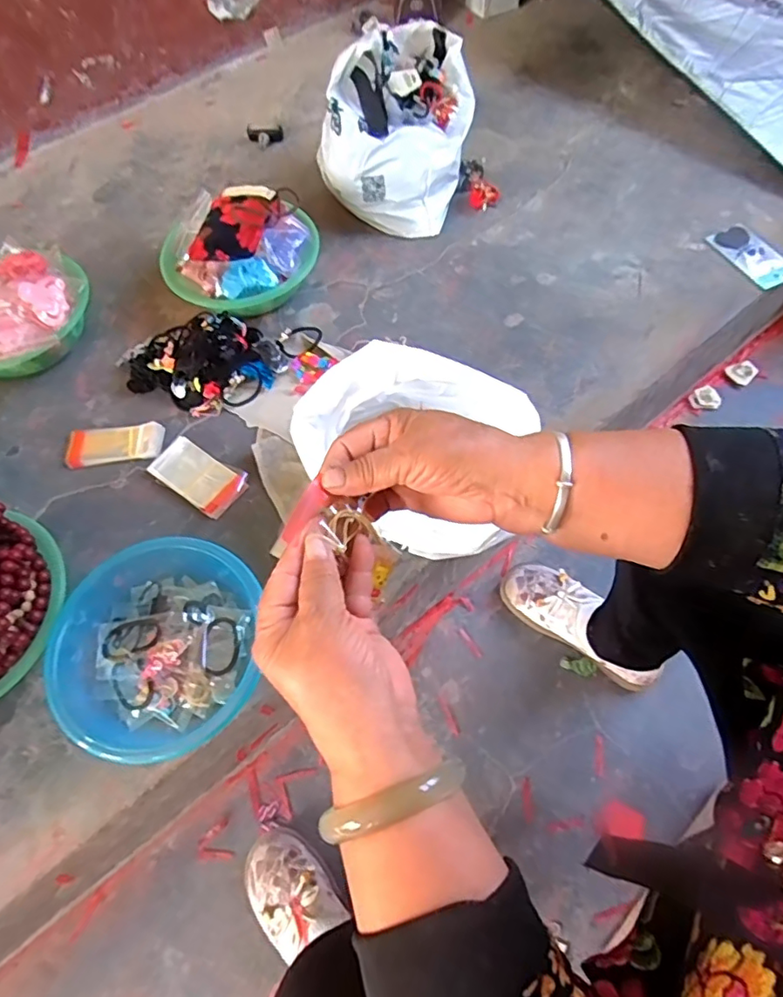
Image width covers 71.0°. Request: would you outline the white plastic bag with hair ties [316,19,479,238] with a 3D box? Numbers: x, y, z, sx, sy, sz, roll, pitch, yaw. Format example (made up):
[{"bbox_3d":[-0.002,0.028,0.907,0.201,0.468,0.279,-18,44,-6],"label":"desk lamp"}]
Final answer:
[{"bbox_3d":[0.018,-0.648,0.941,0.220,0.193,0.321,10,64,8],"label":"white plastic bag with hair ties"}]

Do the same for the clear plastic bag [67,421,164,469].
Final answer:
[{"bbox_3d":[-0.387,-0.075,0.770,0.132,0.015,0.058,-5,63,0],"label":"clear plastic bag"}]

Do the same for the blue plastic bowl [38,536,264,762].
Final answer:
[{"bbox_3d":[-0.260,0.162,0.602,0.218,0.075,0.215,-1,63,2],"label":"blue plastic bowl"}]

